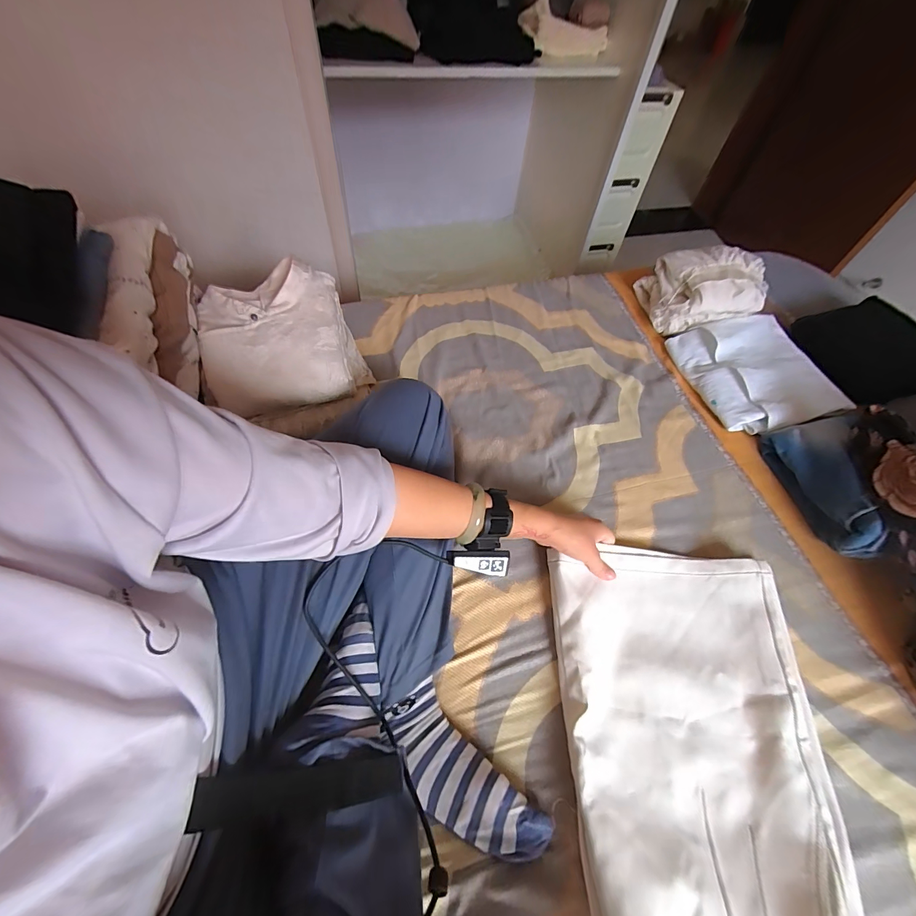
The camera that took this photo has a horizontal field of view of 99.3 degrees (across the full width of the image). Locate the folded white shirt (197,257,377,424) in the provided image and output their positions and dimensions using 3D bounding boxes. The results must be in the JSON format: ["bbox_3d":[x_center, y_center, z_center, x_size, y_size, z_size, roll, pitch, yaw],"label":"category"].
[{"bbox_3d":[-0.268,-0.180,0.604,0.213,0.101,0.235,-18,60,-15],"label":"folded white shirt"}]

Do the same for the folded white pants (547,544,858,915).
[{"bbox_3d":[0.251,0.310,0.408,0.275,0.054,0.433,6,58,1],"label":"folded white pants"}]

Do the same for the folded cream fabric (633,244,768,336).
[{"bbox_3d":[0.493,-0.332,0.782,0.208,0.118,0.140,2,57,-3],"label":"folded cream fabric"}]

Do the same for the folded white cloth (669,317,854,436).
[{"bbox_3d":[0.561,-0.162,0.720,0.255,0.051,0.240,-10,59,-11],"label":"folded white cloth"}]

